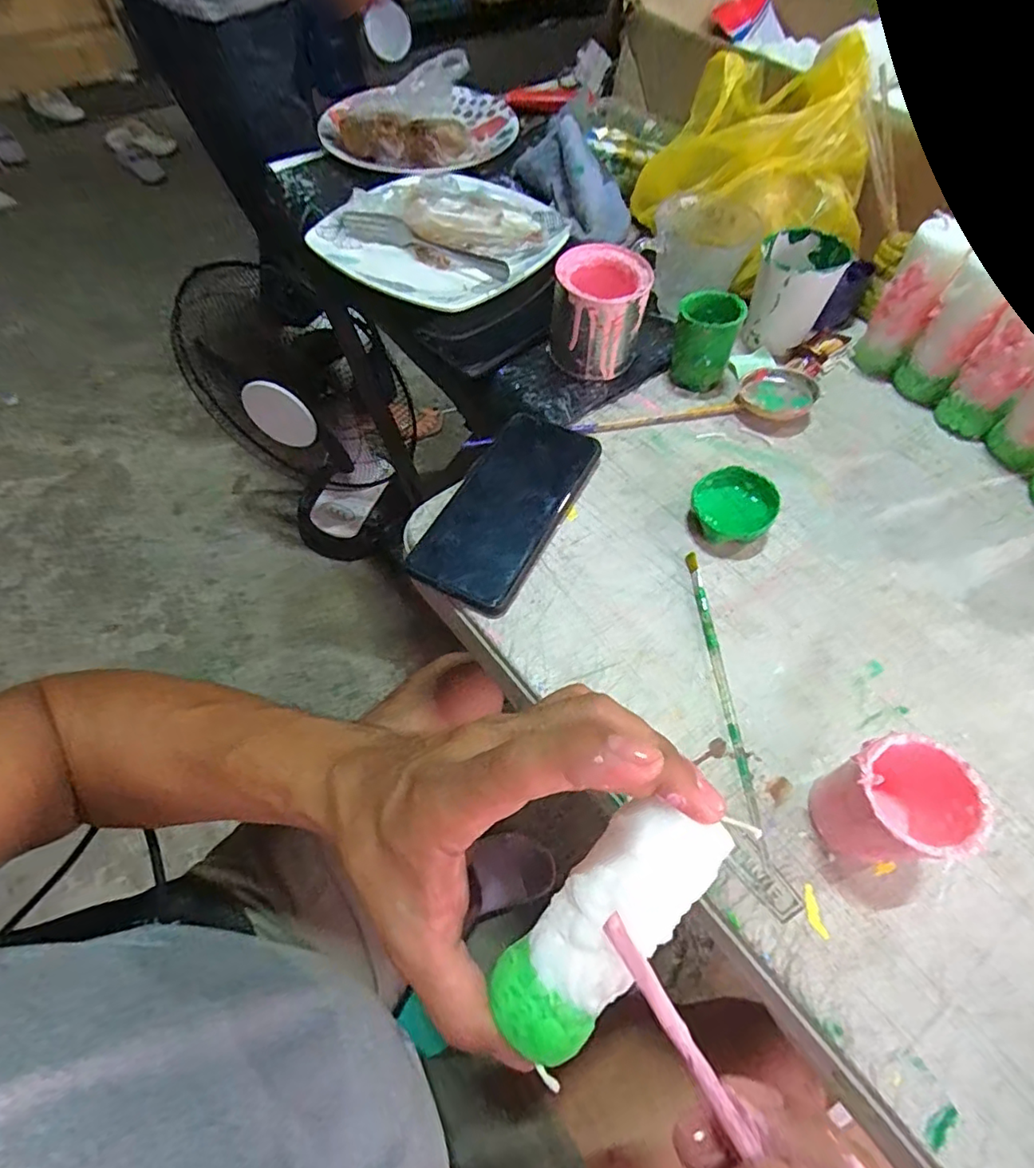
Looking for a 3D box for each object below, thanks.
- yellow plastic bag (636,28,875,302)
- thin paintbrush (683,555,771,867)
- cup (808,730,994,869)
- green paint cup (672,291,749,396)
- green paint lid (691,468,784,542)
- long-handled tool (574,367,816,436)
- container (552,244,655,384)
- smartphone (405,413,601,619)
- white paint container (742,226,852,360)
[{"bbox_3d":[0.211,-0.364,0.494,0.193,0.116,0.157,-3,59,-3],"label":"yellow plastic bag"},{"bbox_3d":[0.122,0.061,0.329,0.007,0.007,0.181,-3,59,-3],"label":"thin paintbrush"},{"bbox_3d":[0.172,0.106,0.265,0.051,0.067,0.050,0,59,-1],"label":"cup"},{"bbox_3d":[0.150,-0.196,0.447,0.047,0.064,0.048,0,59,-1],"label":"green paint cup"},{"bbox_3d":[0.146,-0.052,0.380,0.052,0.024,0.050,0,59,-1],"label":"green paint lid"},{"bbox_3d":[0.143,-0.135,0.437,0.188,0.019,0.055,-13,60,-8],"label":"long-handled tool"},{"bbox_3d":[0.064,-0.215,0.444,0.068,0.074,0.074,7,60,3],"label":"container"},{"bbox_3d":[-0.005,-0.059,0.395,0.076,0.017,0.166,25,62,13],"label":"smartphone"},{"bbox_3d":[0.232,-0.248,0.469,0.063,0.066,0.070,27,62,14],"label":"white paint container"}]

